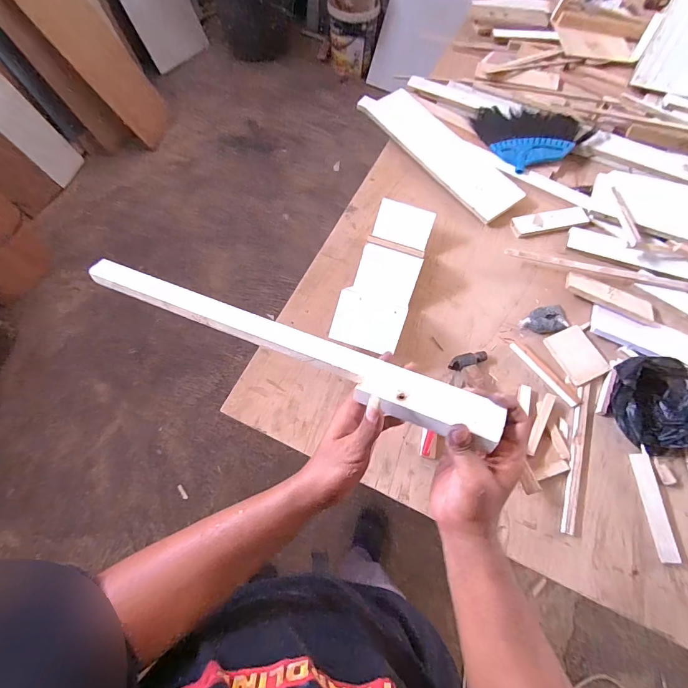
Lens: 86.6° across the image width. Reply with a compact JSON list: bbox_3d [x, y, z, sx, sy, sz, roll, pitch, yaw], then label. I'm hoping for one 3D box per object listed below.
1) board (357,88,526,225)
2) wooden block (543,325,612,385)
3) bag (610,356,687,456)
[{"bbox_3d":[0.283,-0.584,1.088,0.154,0.026,0.564,-37,75,-10],"label":"board"},{"bbox_3d":[0.550,0.025,0.861,0.094,0.015,0.126,-22,70,-7],"label":"wooden block"},{"bbox_3d":[0.672,0.122,0.773,0.153,0.095,0.200,-11,69,-4],"label":"bag"}]

